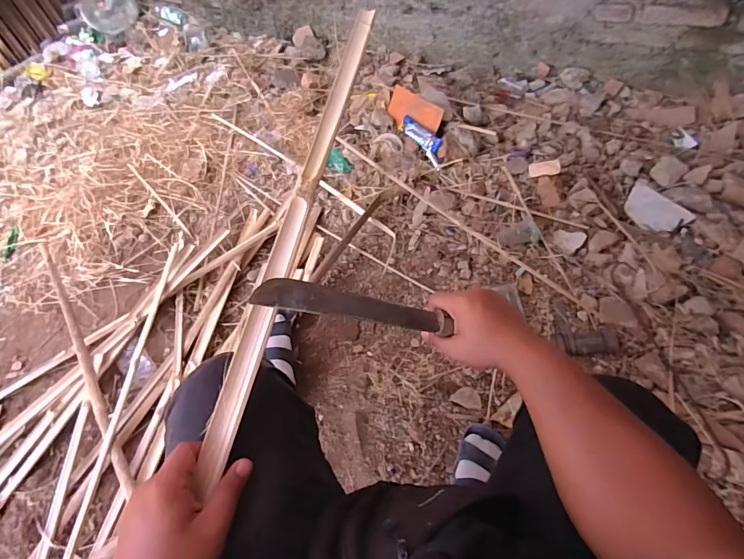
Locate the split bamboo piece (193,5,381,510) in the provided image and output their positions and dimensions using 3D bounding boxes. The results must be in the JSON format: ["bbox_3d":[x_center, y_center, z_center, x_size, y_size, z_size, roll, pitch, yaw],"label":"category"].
[{"bbox_3d":[-0.082,-0.079,0.457,0.027,0.011,0.572,12,73,11],"label":"split bamboo piece"}]

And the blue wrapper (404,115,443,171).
[{"bbox_3d":[0.149,-0.408,1.185,0.060,0.019,0.208,-46,62,27],"label":"blue wrapper"}]

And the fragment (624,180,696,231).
[{"bbox_3d":[0.730,-0.188,1.075,0.111,0.015,0.164,-27,61,-11],"label":"fragment"}]

